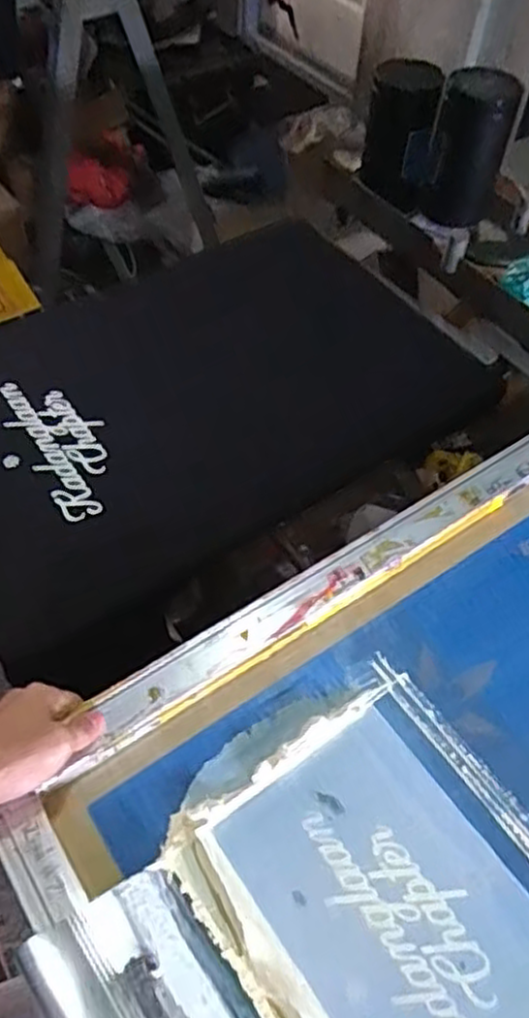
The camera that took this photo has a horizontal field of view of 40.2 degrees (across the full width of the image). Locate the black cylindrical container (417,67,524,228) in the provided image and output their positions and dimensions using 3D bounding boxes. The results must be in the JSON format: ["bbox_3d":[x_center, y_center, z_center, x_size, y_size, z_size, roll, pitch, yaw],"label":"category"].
[{"bbox_3d":[0.290,-0.510,1.041,0.101,0.211,0.094,13,53,7],"label":"black cylindrical container"}]

